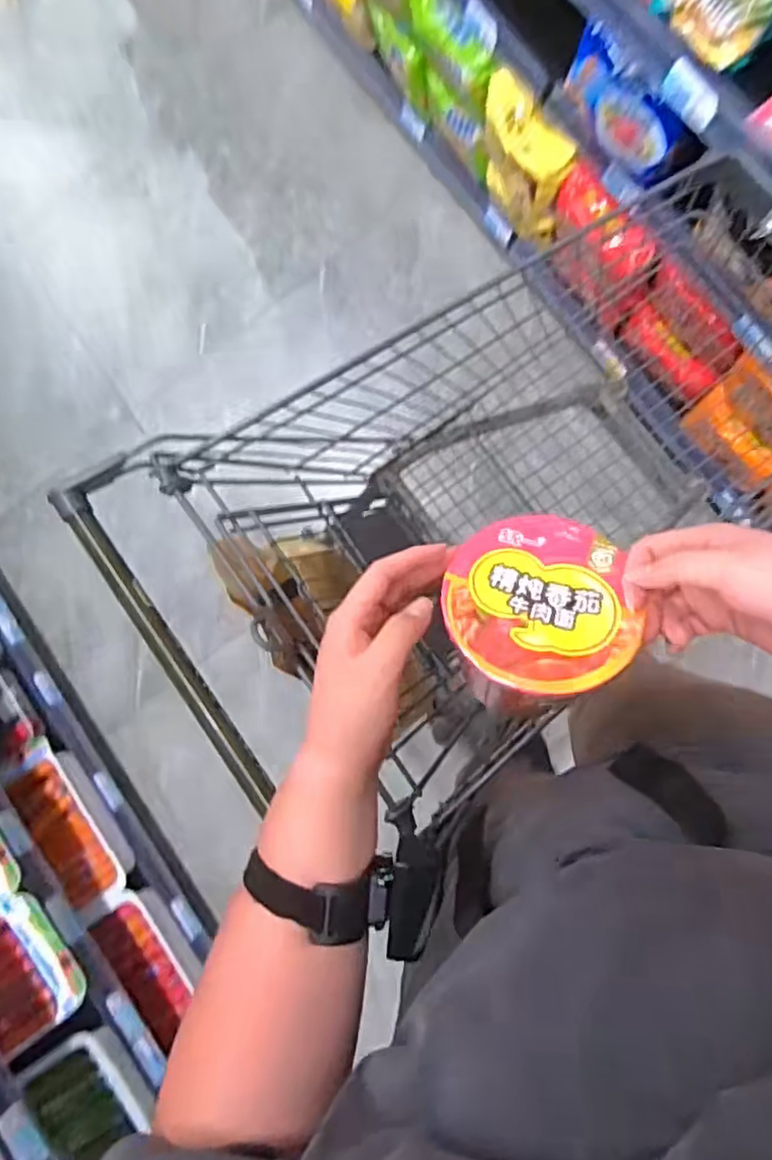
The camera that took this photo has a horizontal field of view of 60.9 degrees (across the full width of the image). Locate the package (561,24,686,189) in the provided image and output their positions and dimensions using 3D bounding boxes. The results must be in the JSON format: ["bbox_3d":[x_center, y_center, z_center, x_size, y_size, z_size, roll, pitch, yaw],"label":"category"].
[{"bbox_3d":[0.322,-0.646,0.894,0.037,0.131,0.195,-36,82,4],"label":"package"}]

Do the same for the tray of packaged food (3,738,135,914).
[{"bbox_3d":[-0.654,0.501,1.348,0.133,0.077,0.332,-33,82,5],"label":"tray of packaged food"}]

